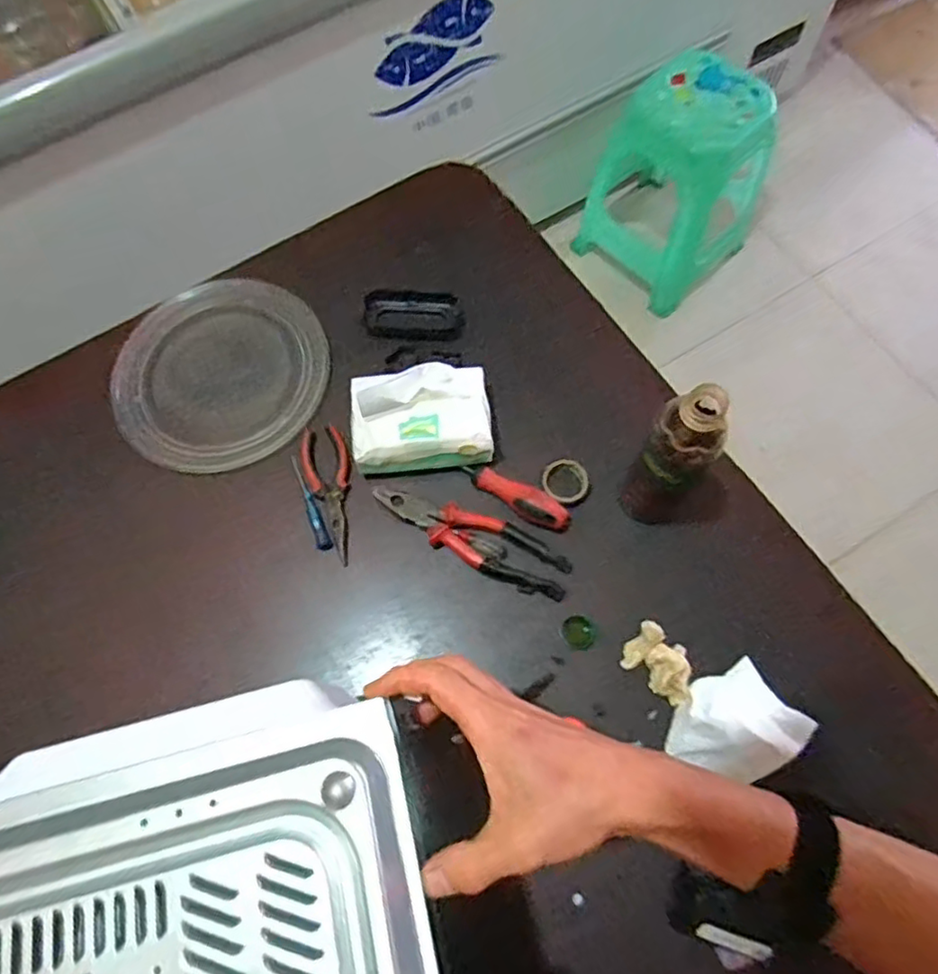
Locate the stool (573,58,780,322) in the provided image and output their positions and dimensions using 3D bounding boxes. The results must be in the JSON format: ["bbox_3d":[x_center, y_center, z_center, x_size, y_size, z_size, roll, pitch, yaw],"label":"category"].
[{"bbox_3d":[0.484,-0.706,1.470,0.337,0.398,0.320,41,76,16],"label":"stool"}]

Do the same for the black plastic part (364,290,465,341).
[{"bbox_3d":[-0.064,-0.200,0.737,0.113,0.012,0.058,4,70,4],"label":"black plastic part"}]

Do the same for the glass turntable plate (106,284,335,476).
[{"bbox_3d":[-0.288,-0.133,0.728,0.249,0.020,0.230,-1,69,2],"label":"glass turntable plate"}]

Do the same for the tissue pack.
[{"bbox_3d":[-0.049,-0.072,0.640,0.143,0.068,0.094,-5,69,1],"label":"tissue pack"}]

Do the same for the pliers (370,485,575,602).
[{"bbox_3d":[0.002,0.046,0.633,0.209,0.015,0.056,27,73,12],"label":"pliers"}]

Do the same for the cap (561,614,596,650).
[{"bbox_3d":[0.103,0.136,0.593,0.031,0.005,0.031,-1,69,2],"label":"cap"}]

